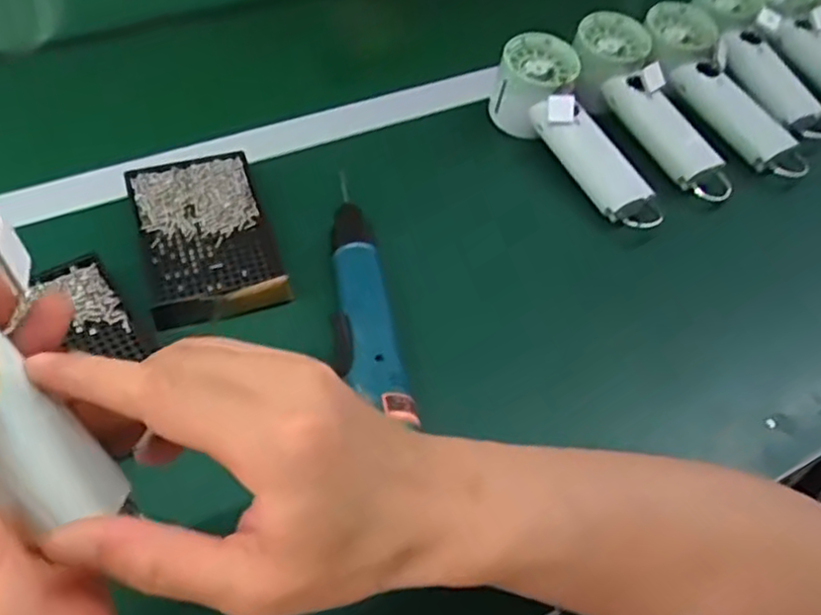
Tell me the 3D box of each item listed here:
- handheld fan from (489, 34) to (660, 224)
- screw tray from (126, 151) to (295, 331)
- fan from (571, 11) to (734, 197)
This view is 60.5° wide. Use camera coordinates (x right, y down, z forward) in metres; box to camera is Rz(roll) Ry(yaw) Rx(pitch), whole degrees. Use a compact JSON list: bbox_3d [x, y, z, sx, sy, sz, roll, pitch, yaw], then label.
[{"bbox_3d":[0.133,-0.134,0.567,0.060,0.063,0.195,-22,68,-21],"label":"handheld fan"},{"bbox_3d":[-0.142,-0.052,0.490,0.085,0.017,0.141,-14,53,-15],"label":"screw tray"},{"bbox_3d":[0.196,-0.163,0.595,0.050,0.058,0.199,-22,72,-21],"label":"fan"}]

